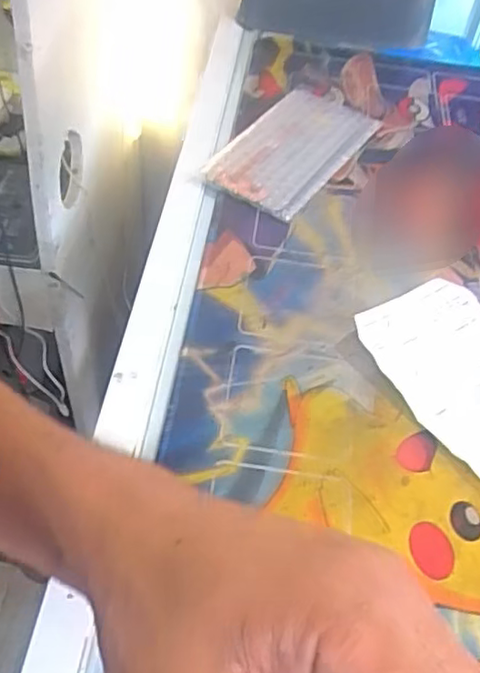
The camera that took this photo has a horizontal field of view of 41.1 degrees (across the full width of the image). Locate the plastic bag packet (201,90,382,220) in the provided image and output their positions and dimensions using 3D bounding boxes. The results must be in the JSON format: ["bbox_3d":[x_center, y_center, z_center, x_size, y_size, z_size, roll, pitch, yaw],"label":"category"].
[{"bbox_3d":[0.047,-0.162,0.541,0.088,0.010,0.170,26,53,15],"label":"plastic bag packet"}]

